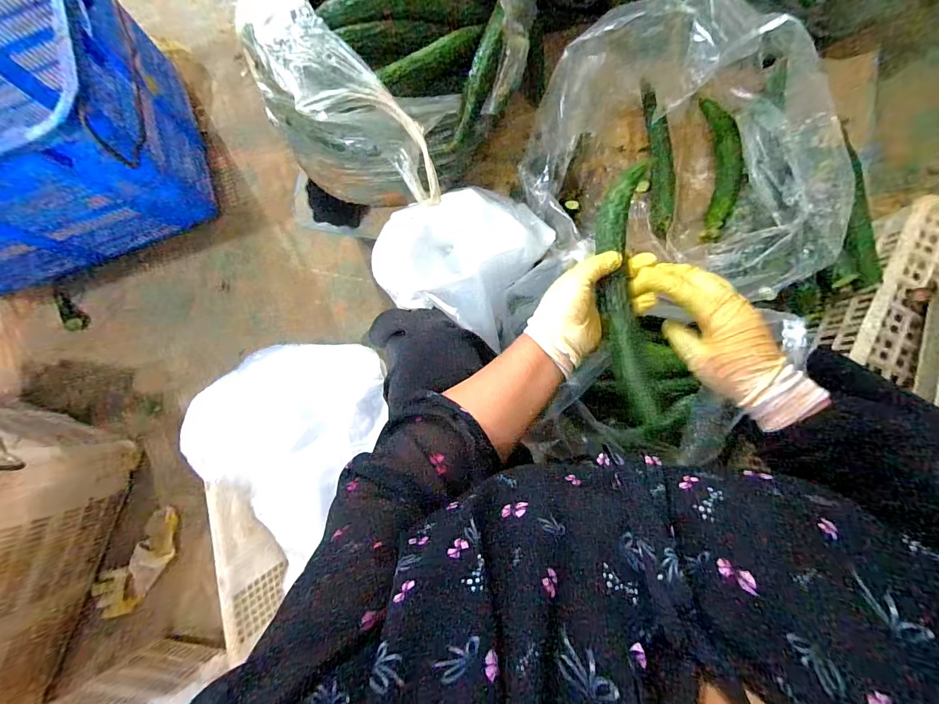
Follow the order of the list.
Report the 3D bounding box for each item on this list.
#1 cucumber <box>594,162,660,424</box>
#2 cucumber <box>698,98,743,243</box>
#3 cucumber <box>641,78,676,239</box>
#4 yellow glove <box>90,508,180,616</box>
[{"bbox_3d":[0.164,-0.069,0.411,0.055,0.029,0.280,0,77,4],"label":"cucumber"},{"bbox_3d":[0.421,-0.311,0.661,0.047,0.049,0.246,3,84,4],"label":"cucumber"},{"bbox_3d":[0.325,-0.335,0.678,0.040,0.035,0.272,-3,84,4],"label":"cucumber"},{"bbox_3d":[-0.674,0.427,0.817,0.083,0.073,0.216,31,86,7],"label":"yellow glove"}]

